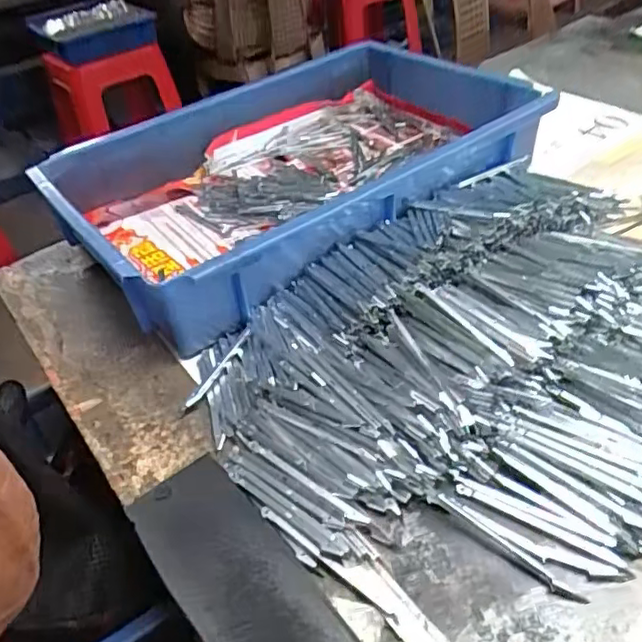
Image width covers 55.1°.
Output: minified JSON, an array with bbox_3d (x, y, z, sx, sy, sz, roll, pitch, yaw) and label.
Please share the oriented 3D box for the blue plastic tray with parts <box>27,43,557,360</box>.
[{"bbox_3d":[-0.025,-0.158,0.595,0.426,0.079,0.306,-30,44,-22],"label":"blue plastic tray with parts"}]

